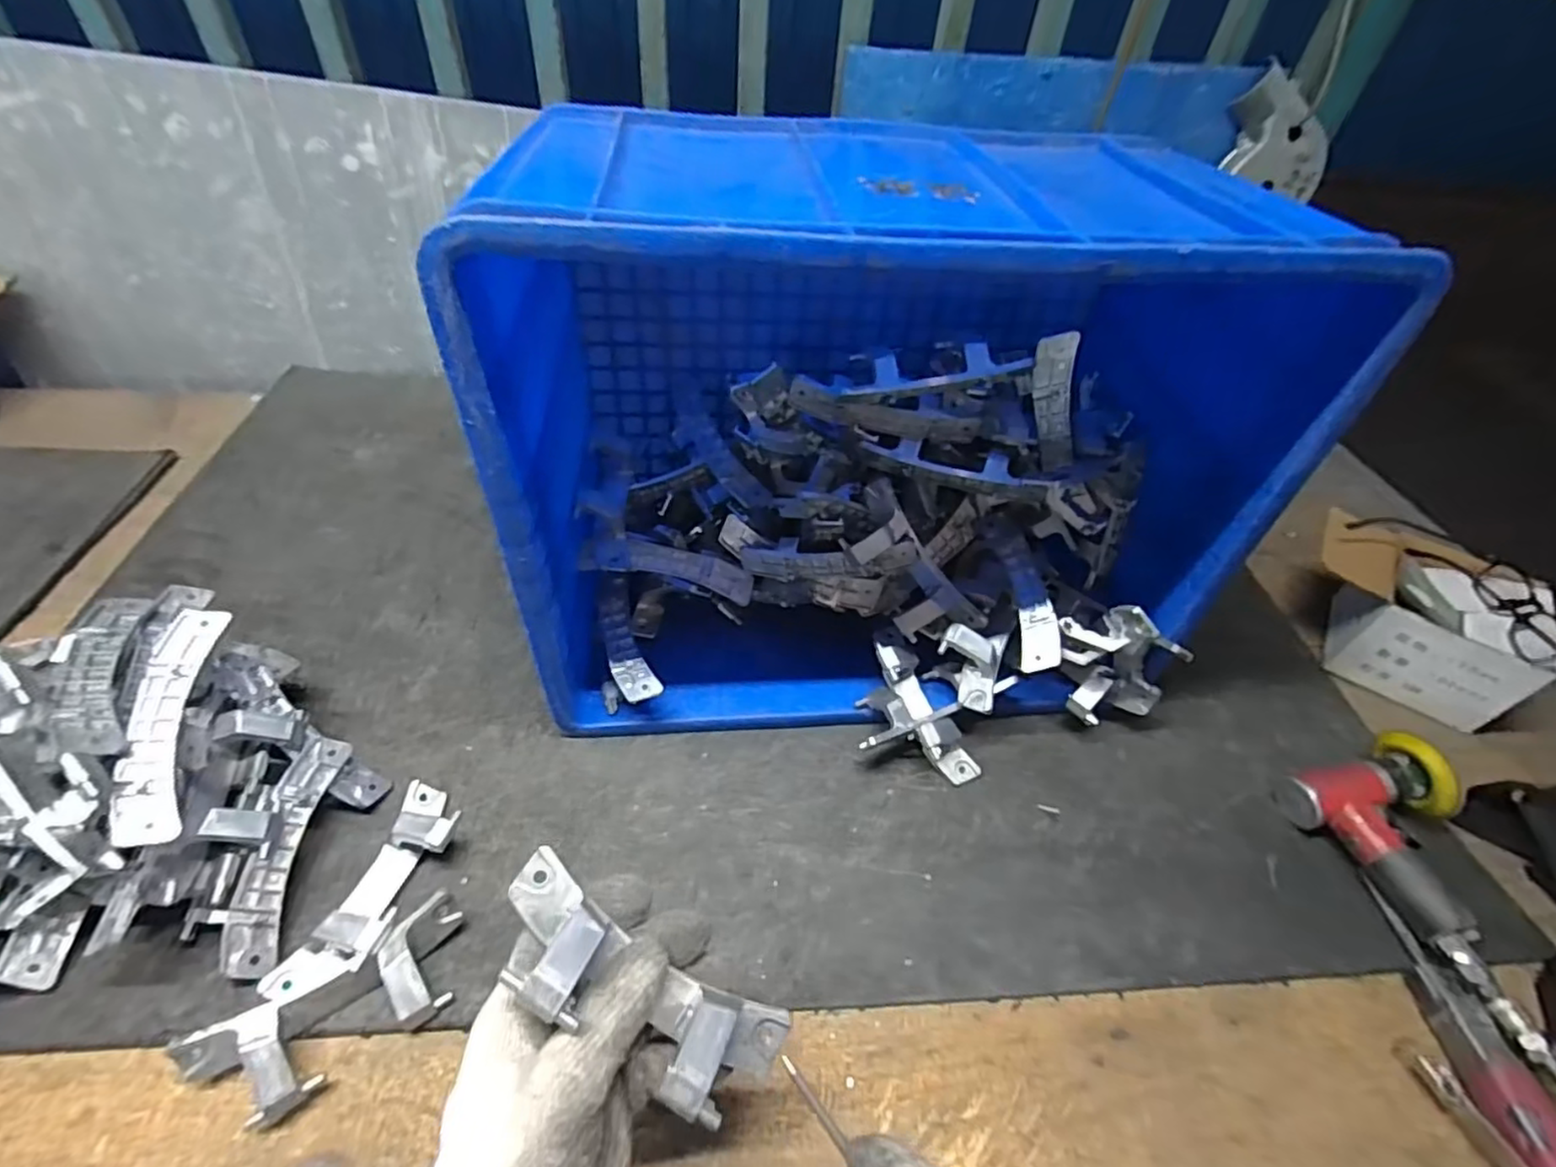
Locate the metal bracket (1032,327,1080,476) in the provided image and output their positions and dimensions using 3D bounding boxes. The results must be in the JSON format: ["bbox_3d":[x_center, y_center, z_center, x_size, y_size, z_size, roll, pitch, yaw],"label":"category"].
[{"bbox_3d":[0.218,-0.140,0.526,0.029,0.109,0.015,12,42,37],"label":"metal bracket"}]

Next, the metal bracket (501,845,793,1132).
[{"bbox_3d":[-0.065,0.188,0.307,0.152,0.043,0.057,31,49,3],"label":"metal bracket"}]

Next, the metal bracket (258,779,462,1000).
[{"bbox_3d":[-0.273,0.208,0.461,0.060,0.043,0.151,14,46,8],"label":"metal bracket"}]

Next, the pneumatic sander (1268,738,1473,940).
[{"bbox_3d":[0.500,0.196,0.530,0.111,0.059,0.134,-11,48,-15],"label":"pneumatic sander"}]

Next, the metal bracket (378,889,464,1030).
[{"bbox_3d":[-0.230,0.243,0.430,0.037,0.038,0.070,-5,47,-10],"label":"metal bracket"}]

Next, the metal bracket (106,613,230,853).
[{"bbox_3d":[-0.388,0.086,0.423,0.033,0.019,0.152,-6,62,-10],"label":"metal bracket"}]

